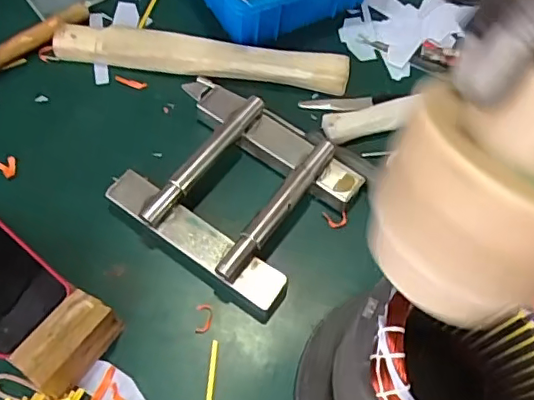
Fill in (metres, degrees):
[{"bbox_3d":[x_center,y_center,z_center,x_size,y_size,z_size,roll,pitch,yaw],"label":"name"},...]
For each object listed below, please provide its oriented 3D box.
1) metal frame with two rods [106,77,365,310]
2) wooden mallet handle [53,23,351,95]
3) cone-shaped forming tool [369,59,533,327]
[{"bbox_3d":[-0.033,-0.022,0.571,0.212,0.043,0.186,34,66,13],"label":"metal frame with two rods"},{"bbox_3d":[-0.072,-0.165,0.640,0.328,0.035,0.038,7,63,-1],"label":"wooden mallet handle"},{"bbox_3d":[0.110,-0.007,0.267,0.104,0.130,0.081,37,43,14],"label":"cone-shaped forming tool"}]

